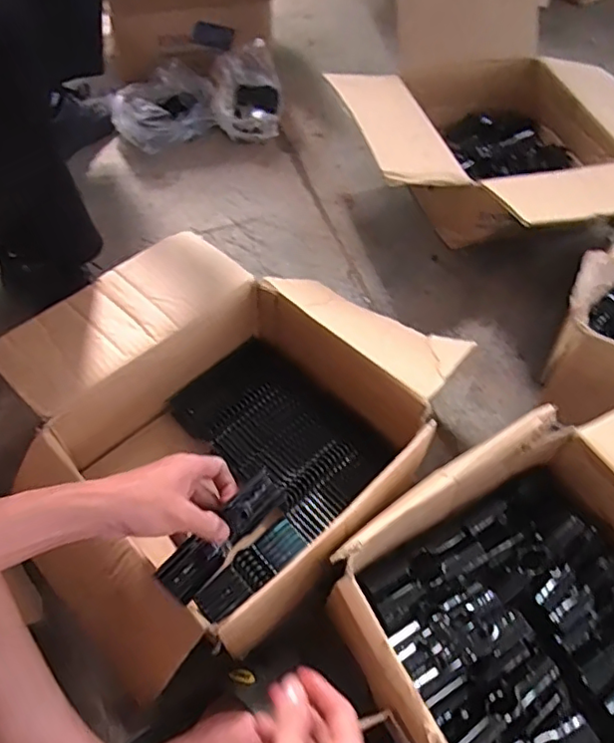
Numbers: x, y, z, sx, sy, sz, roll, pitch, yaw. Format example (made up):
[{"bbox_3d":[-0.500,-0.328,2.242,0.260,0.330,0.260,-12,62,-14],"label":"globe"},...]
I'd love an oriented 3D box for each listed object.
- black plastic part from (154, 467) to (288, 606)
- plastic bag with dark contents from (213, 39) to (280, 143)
[{"bbox_3d":[-0.075,0.146,0.525,0.129,0.015,0.038,-44,102,-24],"label":"black plastic part"},{"bbox_3d":[-0.117,-0.547,1.148,0.131,0.089,0.180,-3,56,-3],"label":"plastic bag with dark contents"}]

